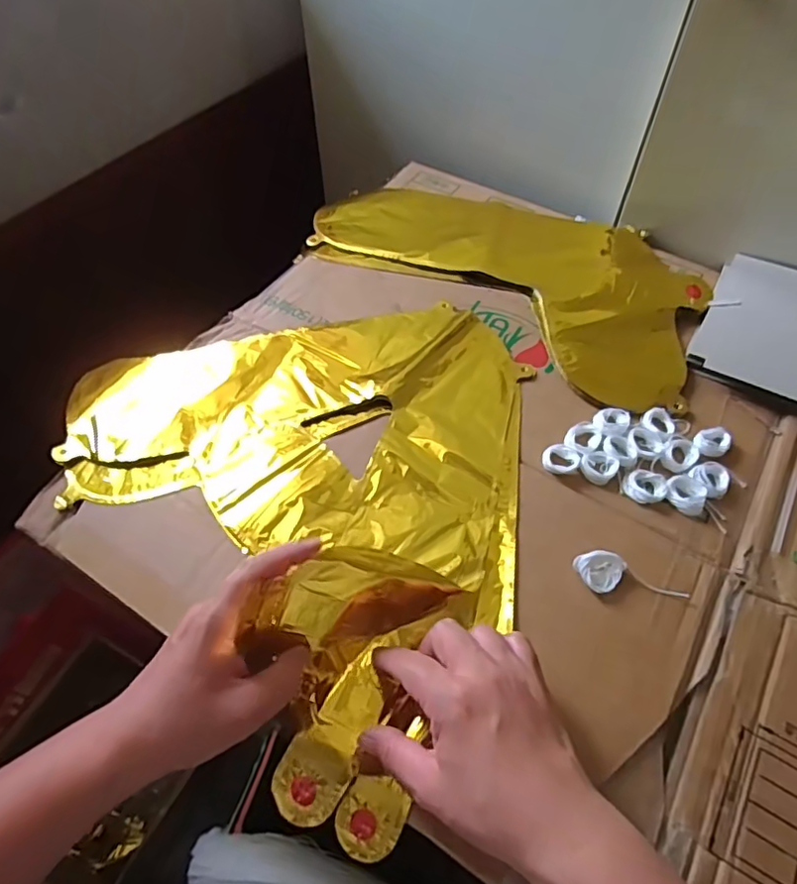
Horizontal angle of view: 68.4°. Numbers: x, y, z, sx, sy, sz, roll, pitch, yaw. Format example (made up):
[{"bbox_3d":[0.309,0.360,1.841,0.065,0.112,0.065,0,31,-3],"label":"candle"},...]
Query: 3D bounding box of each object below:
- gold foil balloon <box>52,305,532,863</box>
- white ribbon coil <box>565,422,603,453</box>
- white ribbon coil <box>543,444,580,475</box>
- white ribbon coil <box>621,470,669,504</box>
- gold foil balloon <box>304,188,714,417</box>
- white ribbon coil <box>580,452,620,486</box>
[{"bbox_3d":[-0.043,-0.004,0.444,0.342,0.073,0.394,-39,64,-22],"label":"gold foil balloon"},{"bbox_3d":[0.149,-0.002,0.472,0.026,0.006,0.031,27,61,17],"label":"white ribbon coil"},{"bbox_3d":[0.128,0.014,0.460,0.027,0.008,0.026,0,57,1],"label":"white ribbon coil"},{"bbox_3d":[0.188,0.034,0.447,0.030,0.006,0.027,30,62,18],"label":"white ribbon coil"},{"bbox_3d":[0.116,-0.186,0.599,0.406,0.018,0.215,33,63,20],"label":"gold foil balloon"},{"bbox_3d":[0.156,0.019,0.456,0.027,0.008,0.028,0,57,1],"label":"white ribbon coil"}]

